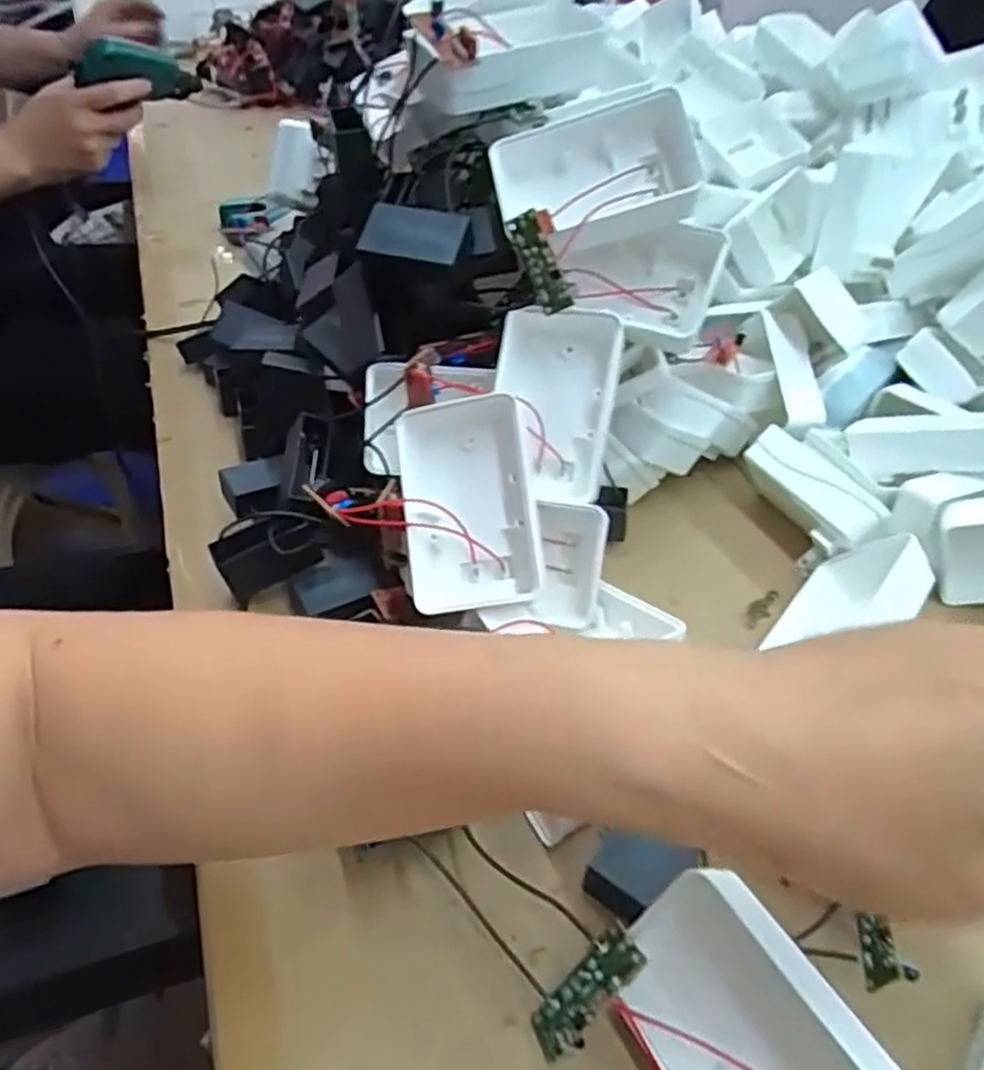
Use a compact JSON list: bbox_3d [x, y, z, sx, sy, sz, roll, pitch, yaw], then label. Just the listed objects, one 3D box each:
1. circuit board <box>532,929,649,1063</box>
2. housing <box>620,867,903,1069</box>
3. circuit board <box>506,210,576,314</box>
[{"bbox_3d":[0.031,0.150,0.248,0.045,0.005,0.016,-49,56,1],"label":"circuit board"},{"bbox_3d":[0.081,0.157,0.233,0.029,0.059,0.088,18,24,-52],"label":"housing"},{"bbox_3d":[0.024,-0.123,0.341,0.017,0.044,0.022,-34,17,-34],"label":"circuit board"}]

